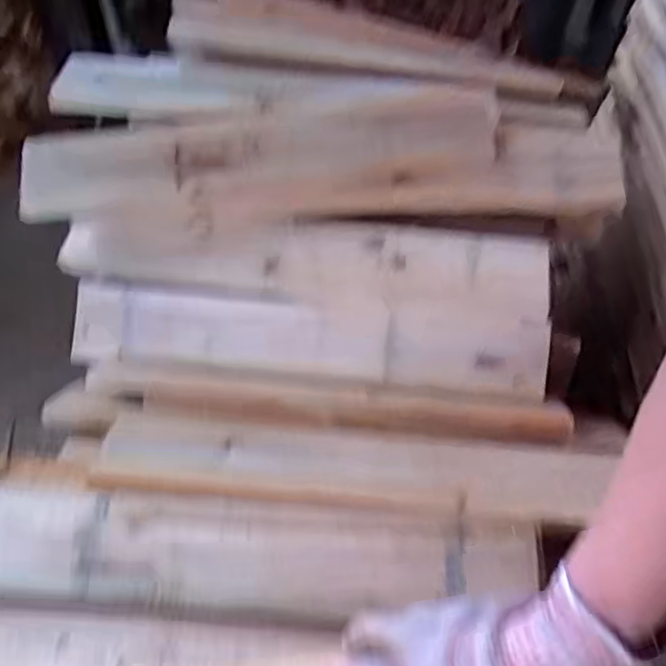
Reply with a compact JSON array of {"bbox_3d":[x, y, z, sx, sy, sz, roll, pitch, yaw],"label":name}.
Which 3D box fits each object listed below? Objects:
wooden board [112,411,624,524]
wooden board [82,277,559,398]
[{"bbox_3d":[0.010,0.112,0.590,0.449,0.018,0.098,5,29,9],"label":"wooden board"},{"bbox_3d":[-0.038,0.005,0.662,0.492,0.027,0.090,3,102,8],"label":"wooden board"}]

